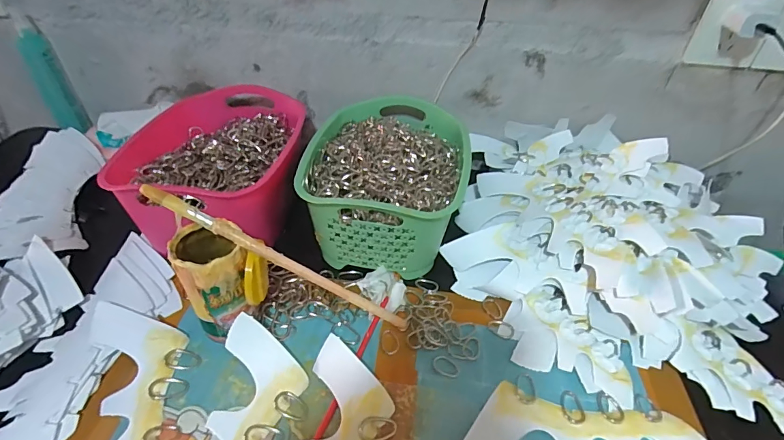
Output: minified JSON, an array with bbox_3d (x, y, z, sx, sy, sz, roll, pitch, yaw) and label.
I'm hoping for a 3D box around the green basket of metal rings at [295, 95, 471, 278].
[{"bbox_3d":[-0.004,-0.059,0.565,0.193,0.115,0.265,7,42,4],"label":"green basket of metal rings"}]

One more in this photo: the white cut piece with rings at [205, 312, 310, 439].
[{"bbox_3d":[-0.134,0.189,0.351,0.082,0.031,0.214,5,42,2],"label":"white cut piece with rings"}]

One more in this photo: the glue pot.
[{"bbox_3d":[-0.171,0.061,0.421,0.072,0.117,0.074,2,42,-2],"label":"glue pot"}]

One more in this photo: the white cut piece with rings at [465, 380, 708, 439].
[{"bbox_3d":[0.178,0.198,0.374,0.232,0.011,0.081,5,42,2],"label":"white cut piece with rings"}]

